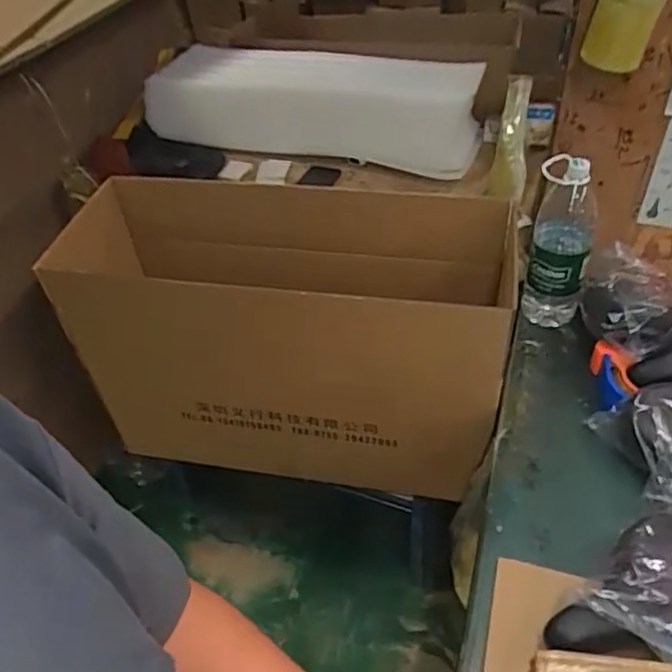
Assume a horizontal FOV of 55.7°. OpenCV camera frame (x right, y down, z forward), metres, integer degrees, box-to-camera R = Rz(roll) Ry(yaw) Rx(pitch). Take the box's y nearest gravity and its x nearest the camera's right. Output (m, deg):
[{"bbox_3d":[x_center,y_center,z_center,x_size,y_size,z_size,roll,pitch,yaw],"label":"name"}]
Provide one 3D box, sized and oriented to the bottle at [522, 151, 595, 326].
[{"bbox_3d":[0.396,-0.165,1.130,0.096,0.328,0.107,6,46,13],"label":"bottle"}]

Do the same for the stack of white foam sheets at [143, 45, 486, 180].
[{"bbox_3d":[-0.066,-0.608,1.615,0.868,0.204,0.288,11,47,18],"label":"stack of white foam sheets"}]

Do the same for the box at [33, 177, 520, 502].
[{"bbox_3d":[-0.107,-0.002,1.302,0.849,0.509,0.373,7,46,14],"label":"box"}]

